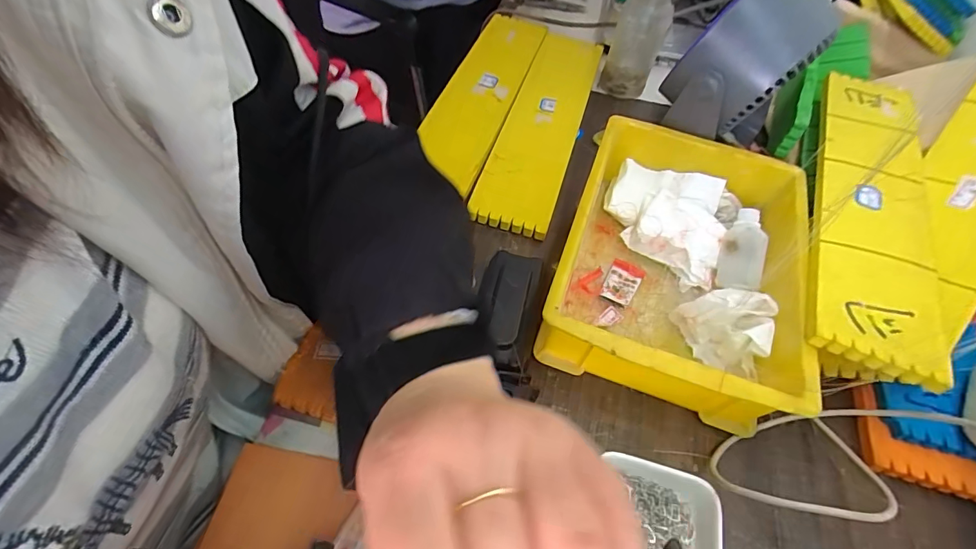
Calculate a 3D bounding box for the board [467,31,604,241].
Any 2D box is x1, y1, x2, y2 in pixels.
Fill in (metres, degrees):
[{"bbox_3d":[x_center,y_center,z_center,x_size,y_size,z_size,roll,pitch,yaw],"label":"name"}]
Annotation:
[{"bbox_3d":[0.069,-0.190,0.527,0.082,0.017,0.371,16,56,6],"label":"board"}]

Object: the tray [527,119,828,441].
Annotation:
[{"bbox_3d":[0.155,-0.014,0.378,0.171,0.067,0.248,20,57,9],"label":"tray"}]

